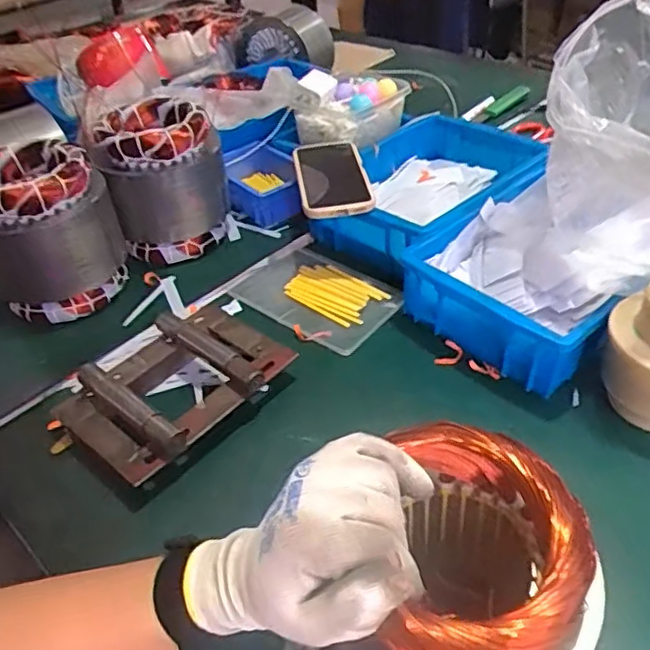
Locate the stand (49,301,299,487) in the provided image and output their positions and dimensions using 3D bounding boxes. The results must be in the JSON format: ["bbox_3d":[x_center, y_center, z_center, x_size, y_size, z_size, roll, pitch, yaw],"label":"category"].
[{"bbox_3d":[-0.143,0.058,0.621,0.141,0.056,0.200,30,52,33],"label":"stand"}]

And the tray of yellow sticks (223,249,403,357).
[{"bbox_3d":[-0.009,-0.033,0.744,0.175,0.018,0.129,28,50,31],"label":"tray of yellow sticks"}]

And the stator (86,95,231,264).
[{"bbox_3d":[-0.196,-0.182,0.790,0.139,0.152,0.129,-16,43,-13],"label":"stator"}]

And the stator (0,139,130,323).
[{"bbox_3d":[-0.311,-0.108,0.717,0.152,0.155,0.134,-23,45,-20],"label":"stator"}]

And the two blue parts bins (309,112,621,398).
[{"bbox_3d":[0.189,-0.126,0.767,0.310,0.109,0.425,-30,47,-27],"label":"two blue parts bins"}]

